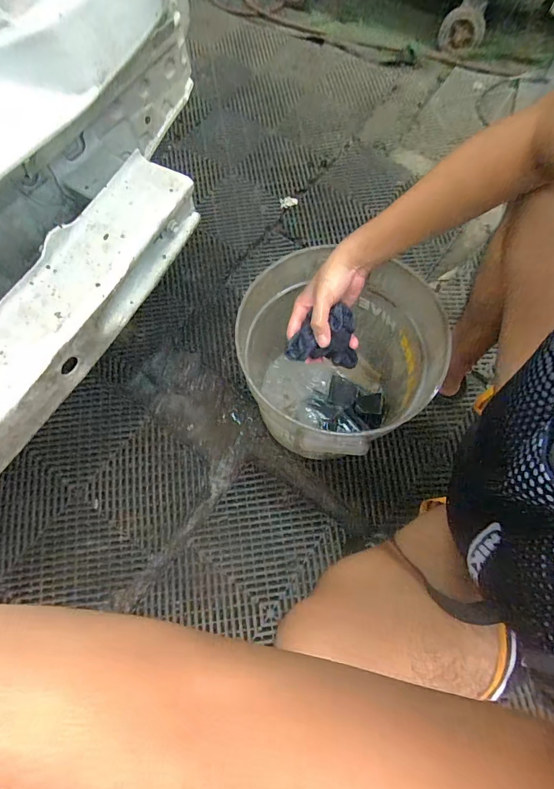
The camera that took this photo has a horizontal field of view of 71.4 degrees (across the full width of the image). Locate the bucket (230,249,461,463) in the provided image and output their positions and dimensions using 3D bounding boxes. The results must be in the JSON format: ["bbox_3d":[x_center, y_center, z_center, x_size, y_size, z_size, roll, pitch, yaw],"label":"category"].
[{"bbox_3d":[0.106,-0.046,0.702,0.307,0.296,0.303,0,69,-1],"label":"bucket"}]

